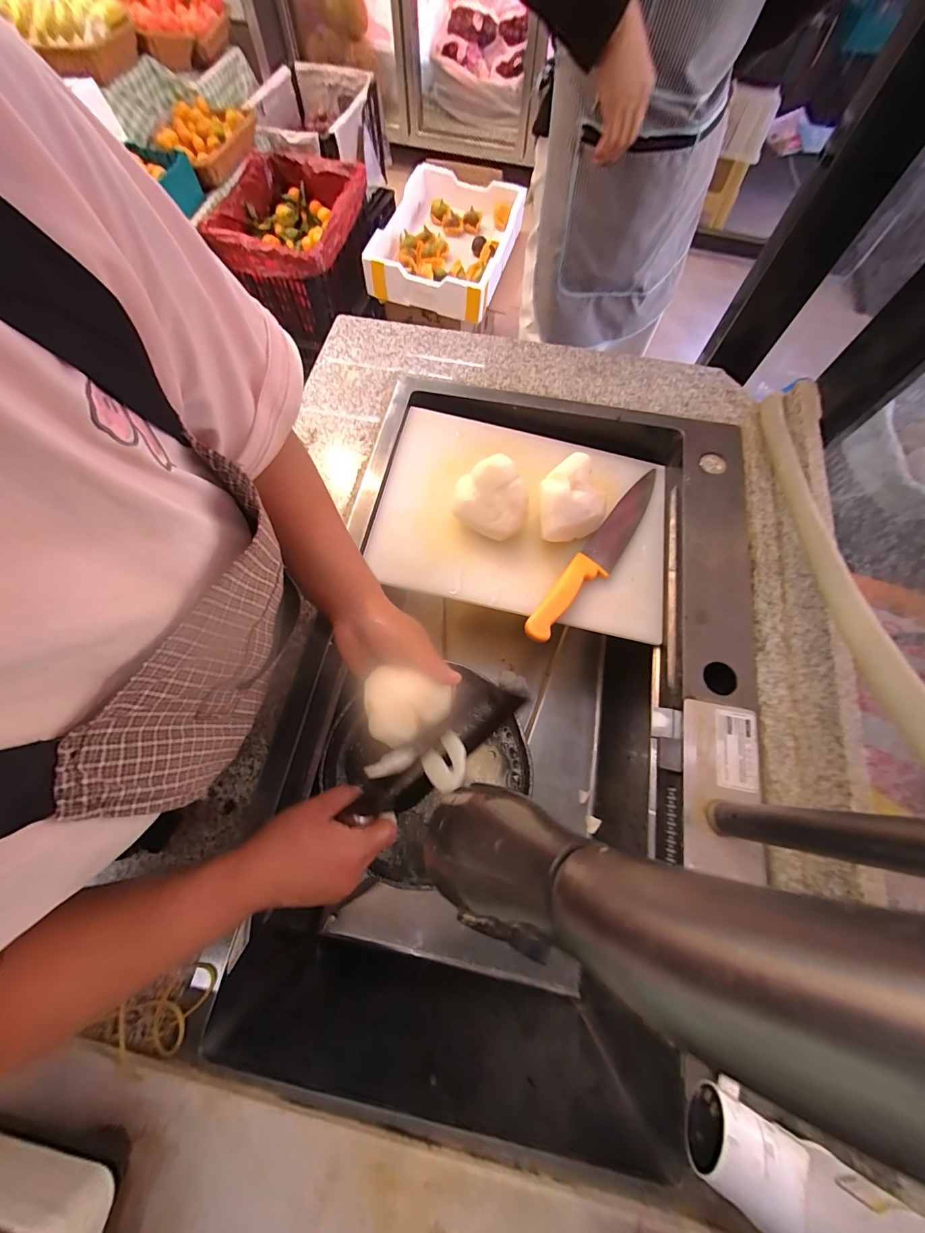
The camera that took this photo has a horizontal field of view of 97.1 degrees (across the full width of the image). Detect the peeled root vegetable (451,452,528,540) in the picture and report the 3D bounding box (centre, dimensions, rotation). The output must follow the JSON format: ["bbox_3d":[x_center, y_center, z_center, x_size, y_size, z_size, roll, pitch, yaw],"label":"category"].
[{"bbox_3d":[0.033,-0.138,0.488,0.087,0.069,0.075,0,69,0],"label":"peeled root vegetable"}]

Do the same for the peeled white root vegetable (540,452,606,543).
[{"bbox_3d":[0.125,-0.137,0.501,0.088,0.067,0.081,-22,70,-8],"label":"peeled white root vegetable"}]

